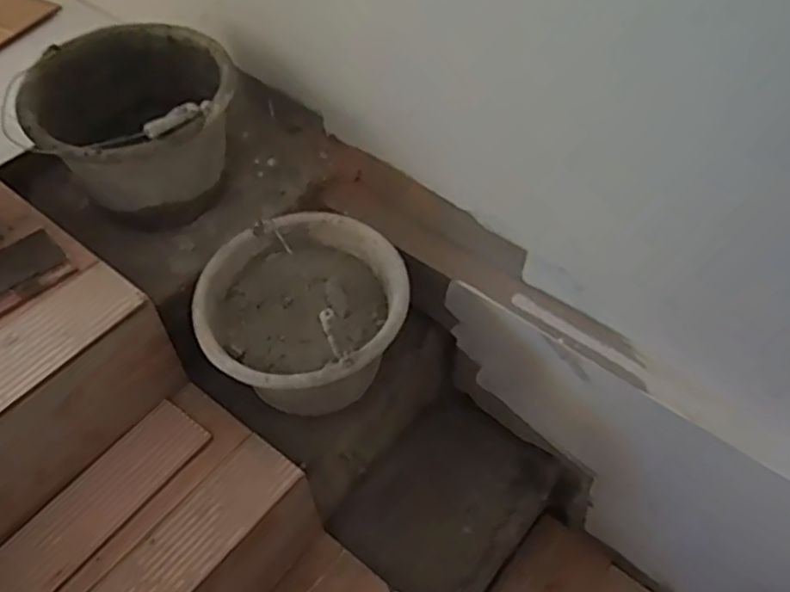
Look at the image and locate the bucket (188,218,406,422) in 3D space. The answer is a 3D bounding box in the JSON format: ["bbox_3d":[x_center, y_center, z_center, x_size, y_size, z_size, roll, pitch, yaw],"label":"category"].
[{"bbox_3d":[-0.125,0.055,0.981,0.275,0.209,0.264,-23,55,-18],"label":"bucket"}]

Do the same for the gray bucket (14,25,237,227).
[{"bbox_3d":[-0.353,-0.217,0.974,0.265,0.202,0.280,0,51,0],"label":"gray bucket"}]

